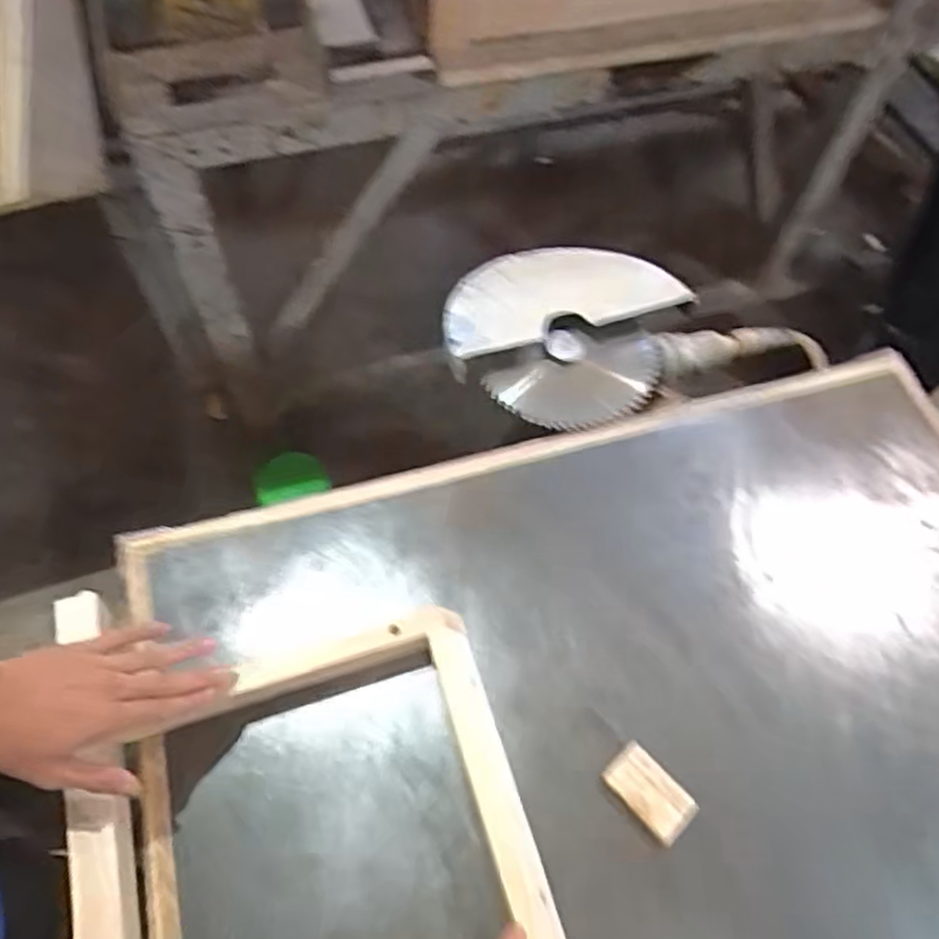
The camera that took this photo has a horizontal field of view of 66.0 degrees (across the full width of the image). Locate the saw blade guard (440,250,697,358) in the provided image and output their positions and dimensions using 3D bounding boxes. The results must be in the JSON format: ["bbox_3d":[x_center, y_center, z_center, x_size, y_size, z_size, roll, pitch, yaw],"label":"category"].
[{"bbox_3d":[0.091,-0.205,0.826,0.282,0.030,0.145,-18,63,-13],"label":"saw blade guard"}]

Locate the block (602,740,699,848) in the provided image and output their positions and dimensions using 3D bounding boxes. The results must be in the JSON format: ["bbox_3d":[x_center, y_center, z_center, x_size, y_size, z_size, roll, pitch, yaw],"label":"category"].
[{"bbox_3d":[0.142,0.256,0.572,0.043,0.014,0.071,-39,69,-22],"label":"block"}]

